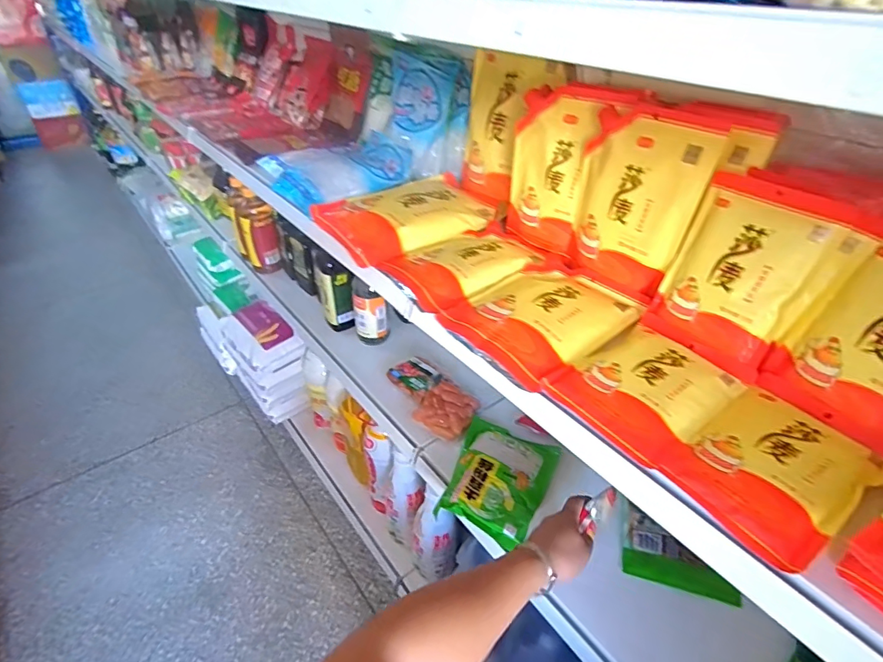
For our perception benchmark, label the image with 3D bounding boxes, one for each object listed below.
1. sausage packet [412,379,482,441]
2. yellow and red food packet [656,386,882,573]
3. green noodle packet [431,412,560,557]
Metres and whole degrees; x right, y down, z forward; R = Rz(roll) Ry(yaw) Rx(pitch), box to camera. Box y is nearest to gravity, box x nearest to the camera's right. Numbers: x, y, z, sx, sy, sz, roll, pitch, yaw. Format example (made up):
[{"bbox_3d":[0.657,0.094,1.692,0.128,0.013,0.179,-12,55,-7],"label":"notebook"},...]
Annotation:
[{"bbox_3d":[0.009,0.131,0.777,0.086,0.033,0.093,21,43,24],"label":"sausage packet"},{"bbox_3d":[0.261,0.101,0.360,0.156,0.012,0.105,-22,44,-26],"label":"yellow and red food packet"},{"bbox_3d":[0.083,0.212,0.684,0.141,0.031,0.191,17,41,20],"label":"green noodle packet"}]

